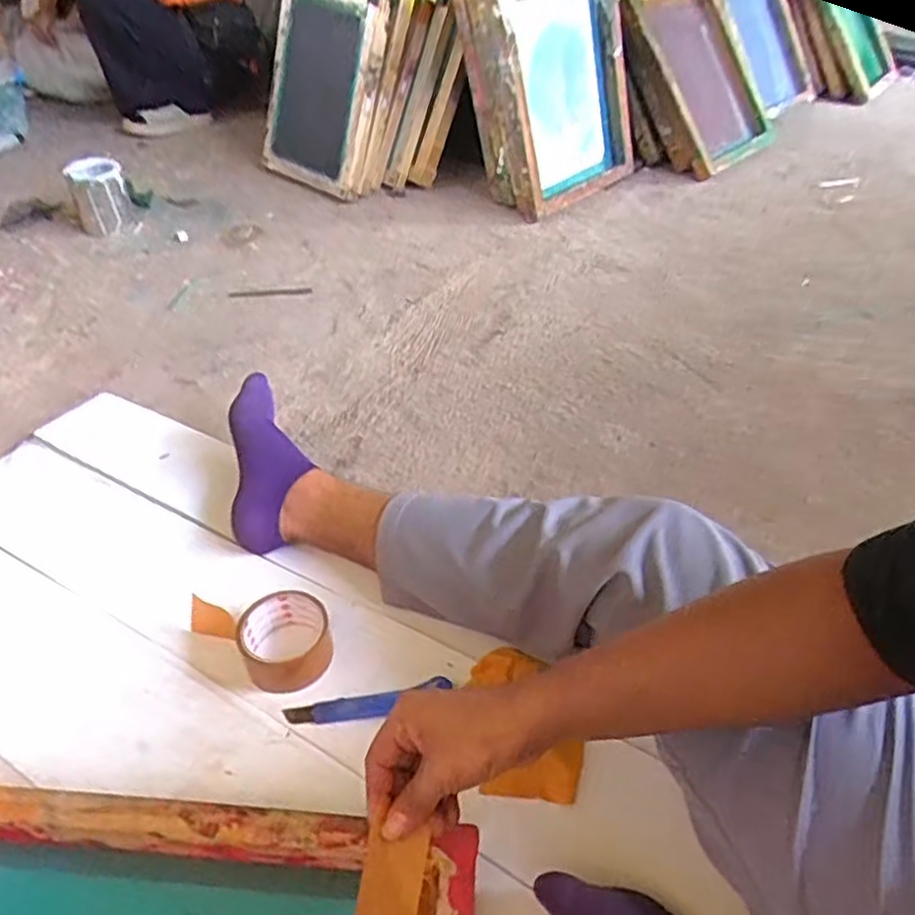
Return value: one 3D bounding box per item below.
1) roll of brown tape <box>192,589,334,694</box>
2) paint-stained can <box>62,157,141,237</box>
[{"bbox_3d":[-0.200,0.176,0.736,0.155,0.045,0.091,28,49,25],"label":"roll of brown tape"},{"bbox_3d":[-0.733,-0.538,1.465,0.114,0.126,0.112,-19,47,-21],"label":"paint-stained can"}]

